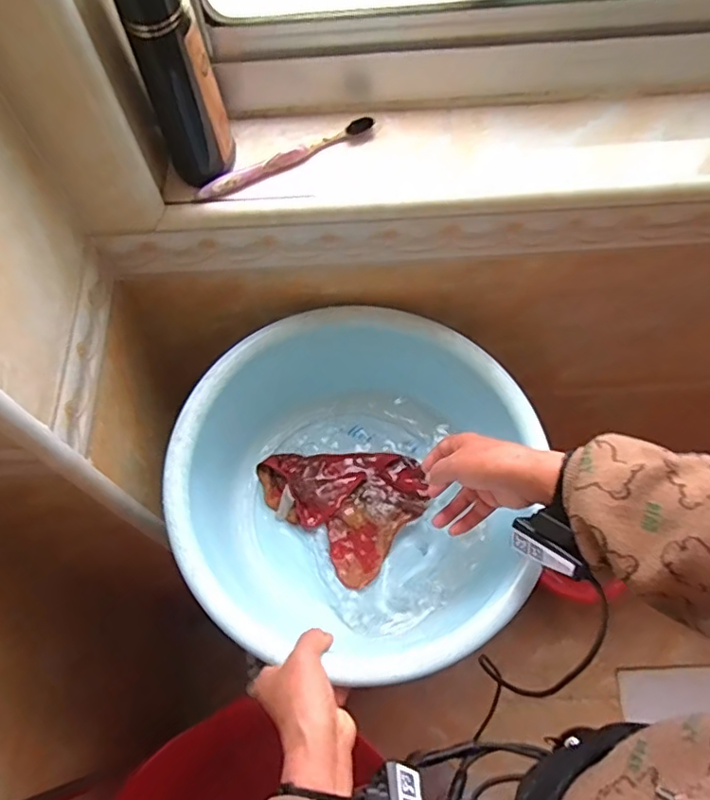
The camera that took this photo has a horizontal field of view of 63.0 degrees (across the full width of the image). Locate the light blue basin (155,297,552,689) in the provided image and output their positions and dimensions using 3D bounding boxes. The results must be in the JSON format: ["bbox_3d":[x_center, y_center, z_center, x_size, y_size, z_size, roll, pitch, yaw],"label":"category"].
[{"bbox_3d":[-0.003,0.078,0.629,0.356,0.163,0.381,-1,63,3],"label":"light blue basin"}]

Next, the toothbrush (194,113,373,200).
[{"bbox_3d":[-0.063,-0.230,0.553,0.178,0.018,0.018,-27,64,-10],"label":"toothbrush"}]

